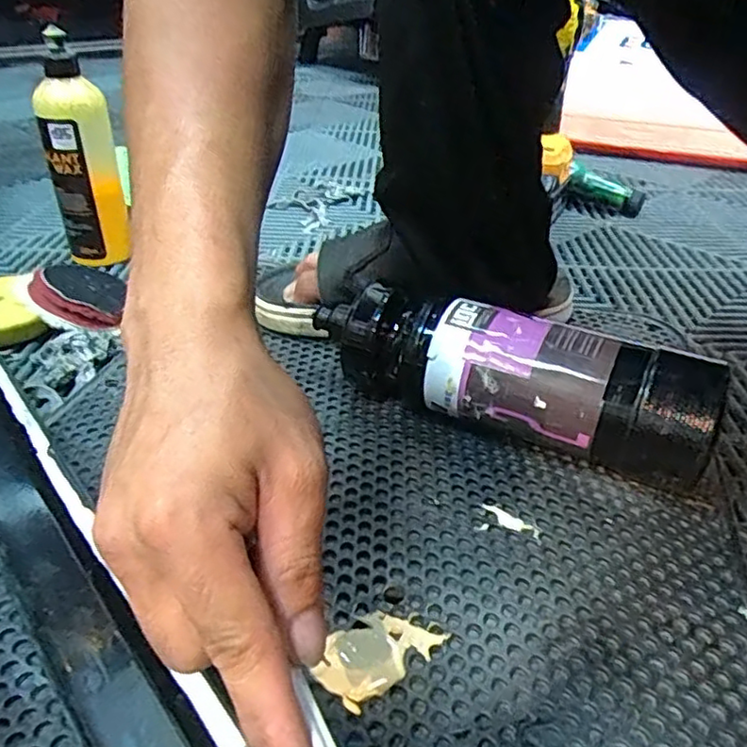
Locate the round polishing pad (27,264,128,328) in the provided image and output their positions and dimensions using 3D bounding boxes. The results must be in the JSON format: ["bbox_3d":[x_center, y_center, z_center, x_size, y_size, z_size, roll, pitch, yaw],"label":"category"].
[{"bbox_3d":[-0.259,-0.071,0.569,0.080,0.016,0.081,25,35,-6],"label":"round polishing pad"}]

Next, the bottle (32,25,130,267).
[{"bbox_3d":[-0.284,-0.207,0.626,0.062,0.199,0.052,-11,36,-19],"label":"bottle"}]

